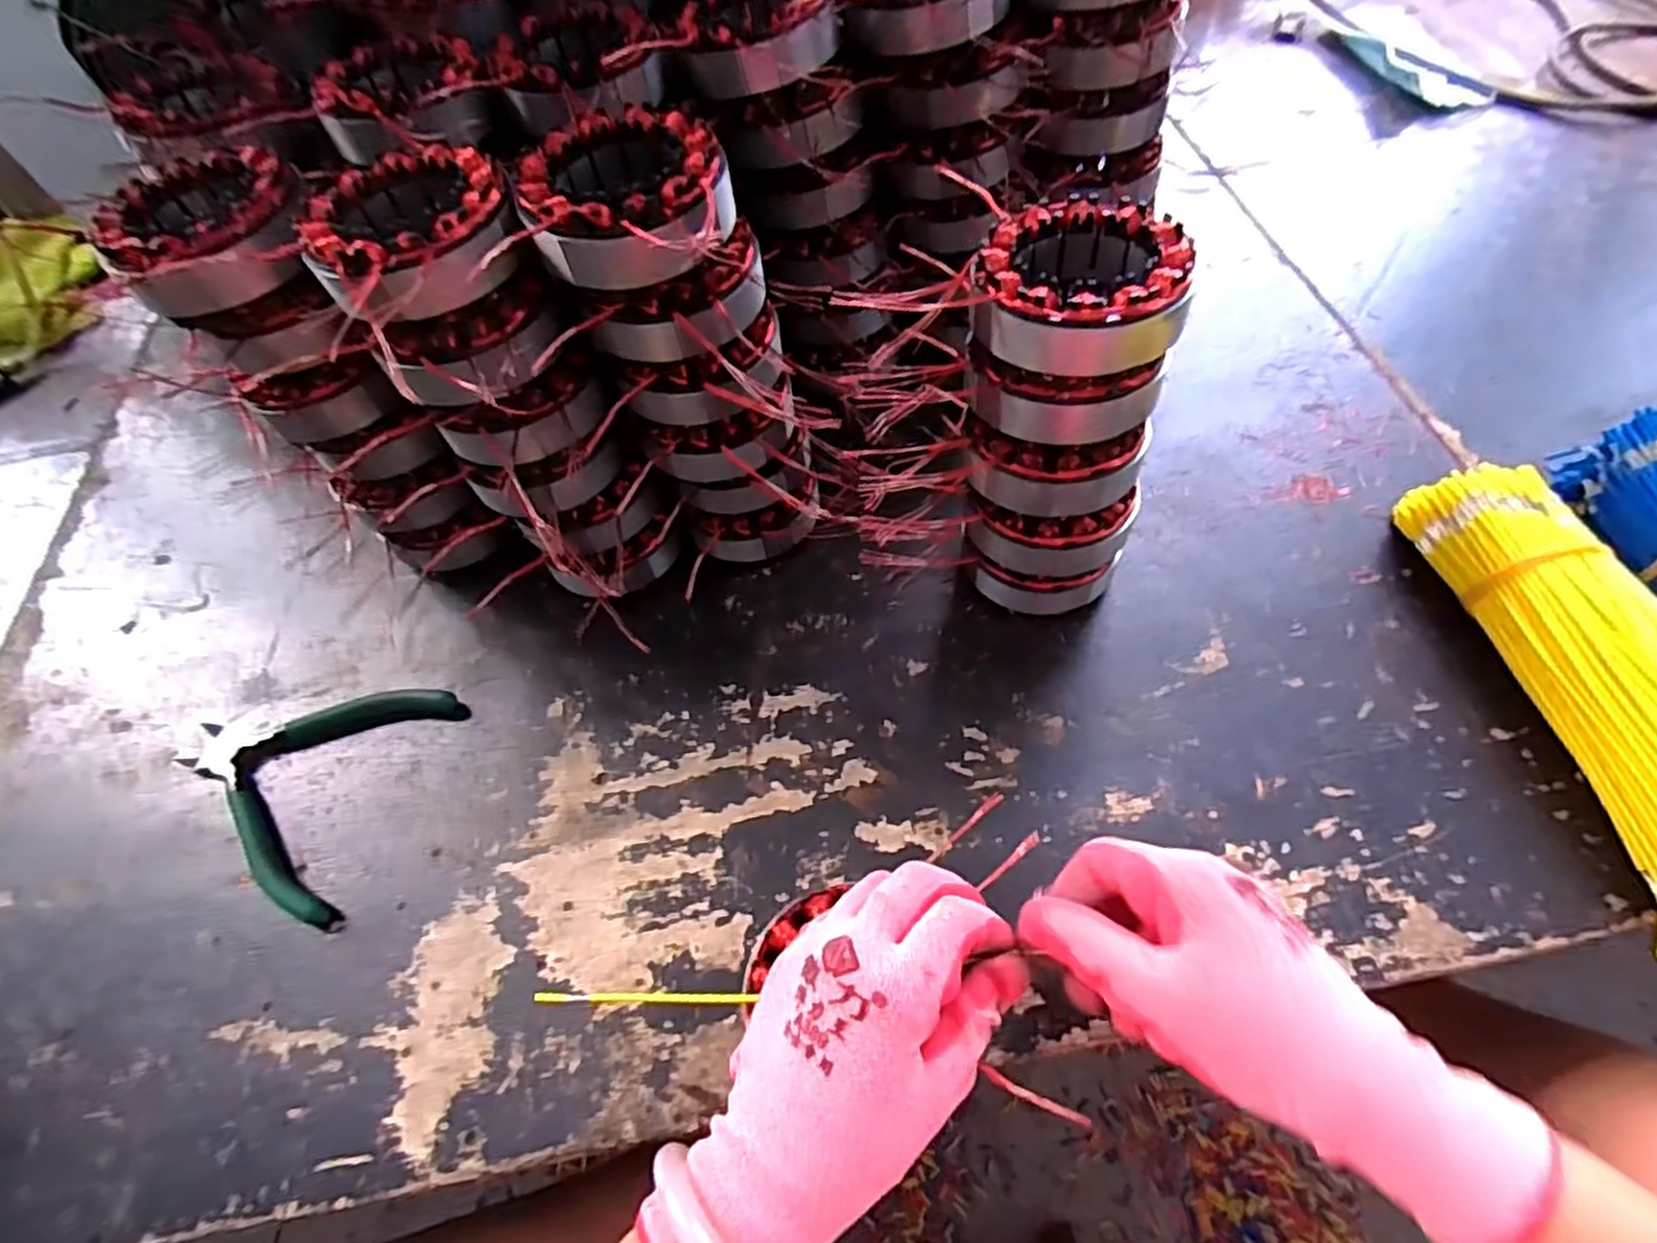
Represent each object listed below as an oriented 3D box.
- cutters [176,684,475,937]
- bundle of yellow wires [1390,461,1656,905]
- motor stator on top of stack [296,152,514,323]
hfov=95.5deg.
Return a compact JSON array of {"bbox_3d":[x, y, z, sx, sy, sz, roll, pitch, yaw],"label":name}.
[{"bbox_3d":[-0.291,0.083,0.415,0.134,0.016,0.127,14,62,12],"label":"cutters"},{"bbox_3d":[0.369,0.031,0.353,0.072,0.060,0.251,-9,60,-1],"label":"bundle of yellow wires"},{"bbox_3d":[-0.175,-0.163,0.316,0.079,0.030,0.082,-2,60,3],"label":"motor stator on top of stack"}]

